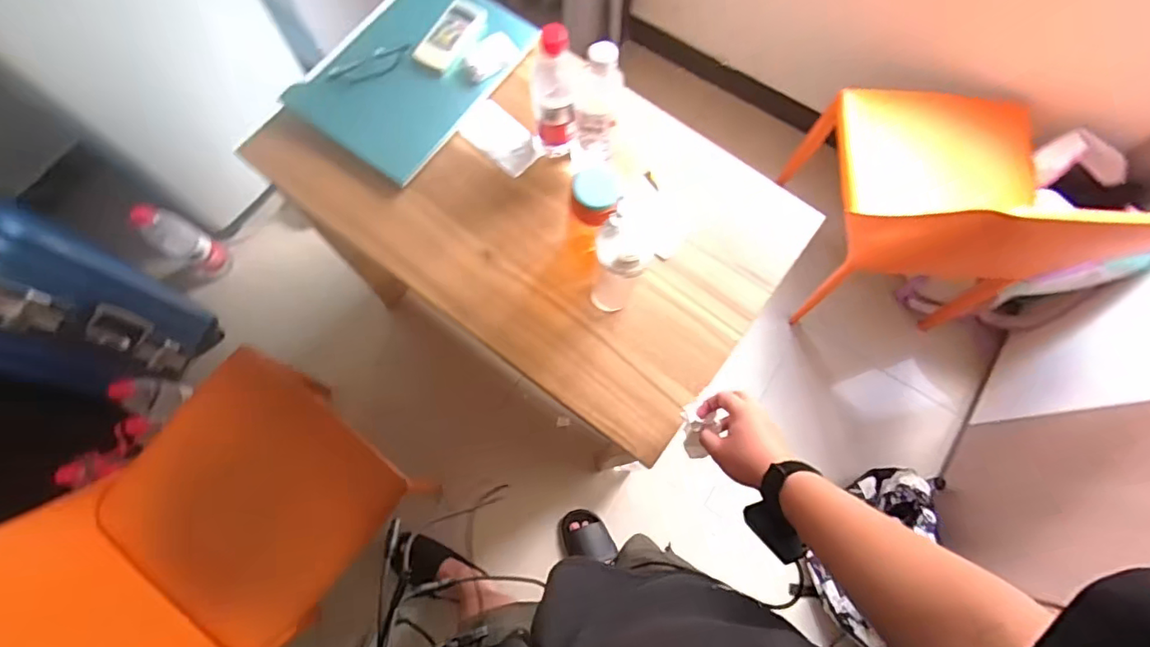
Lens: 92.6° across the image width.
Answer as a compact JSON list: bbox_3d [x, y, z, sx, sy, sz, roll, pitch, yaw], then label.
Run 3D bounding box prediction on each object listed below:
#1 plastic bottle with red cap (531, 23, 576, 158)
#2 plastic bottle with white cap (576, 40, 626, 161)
[{"bbox_3d":[-0.028,-0.315,0.774,0.057,0.221,0.055,-5,75,-4],"label":"plastic bottle with red cap"},{"bbox_3d":[0.032,-0.291,0.762,0.057,0.210,0.054,1,75,-2],"label":"plastic bottle with white cap"}]

